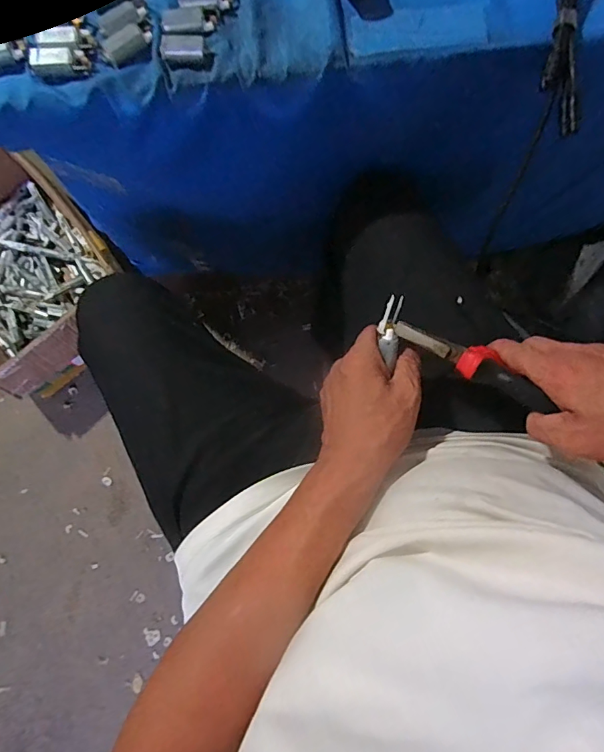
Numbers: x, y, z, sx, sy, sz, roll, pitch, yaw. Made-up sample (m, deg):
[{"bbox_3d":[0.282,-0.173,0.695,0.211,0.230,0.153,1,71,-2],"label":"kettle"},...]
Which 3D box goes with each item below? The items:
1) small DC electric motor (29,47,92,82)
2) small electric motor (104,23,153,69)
[{"bbox_3d":[-0.199,-0.256,0.372,0.046,0.013,0.021,-4,80,-1],"label":"small DC electric motor"},{"bbox_3d":[-0.143,-0.273,0.371,0.041,0.014,0.015,-40,82,-7],"label":"small electric motor"}]

